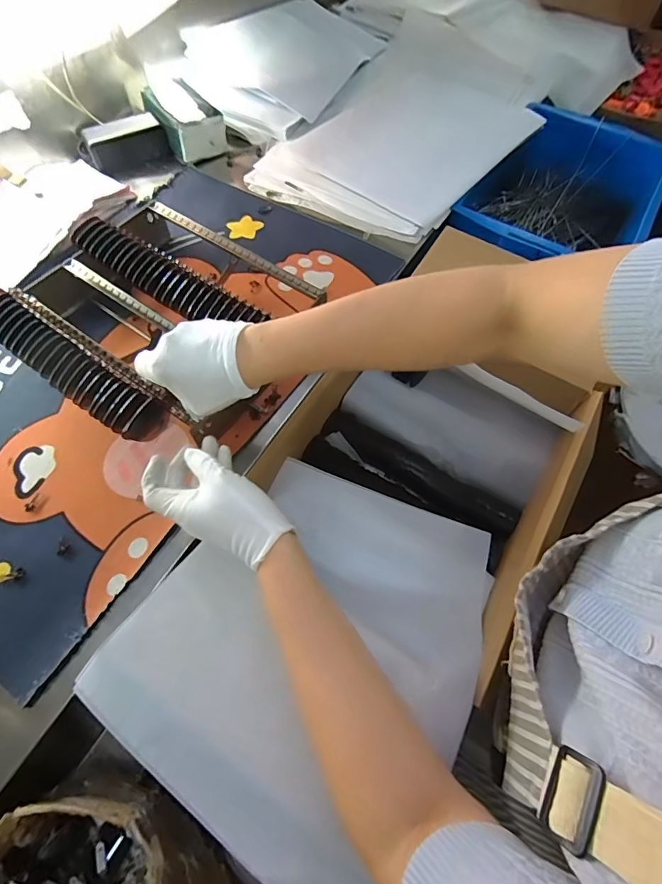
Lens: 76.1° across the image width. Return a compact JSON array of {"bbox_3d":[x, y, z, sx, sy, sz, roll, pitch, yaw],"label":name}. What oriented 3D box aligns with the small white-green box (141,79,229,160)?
[{"bbox_3d":[-0.261,-0.574,0.756,0.092,0.062,0.138,-37,68,-18],"label":"small white-green box"}]

